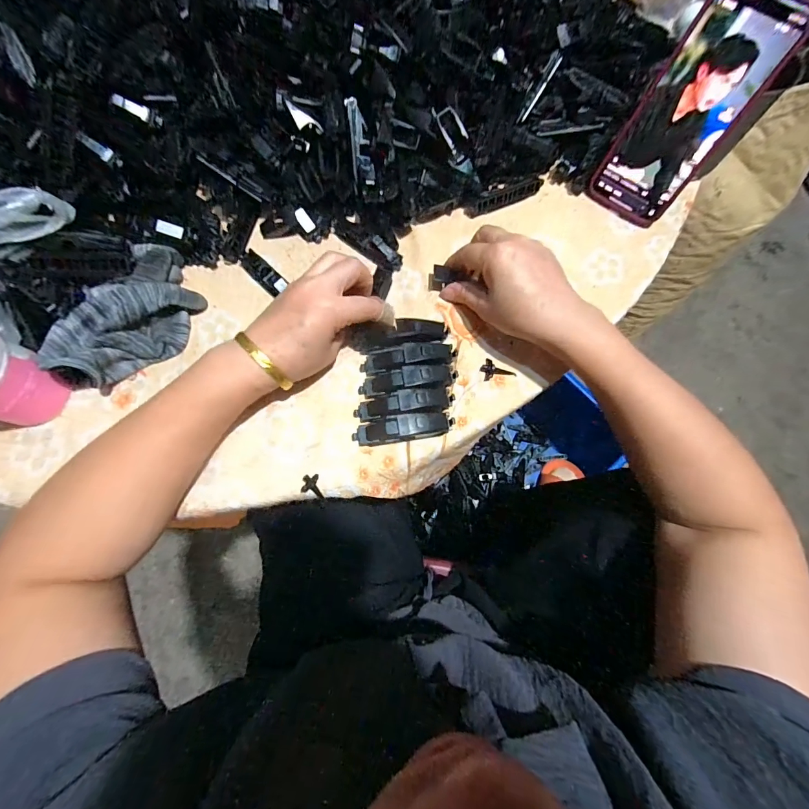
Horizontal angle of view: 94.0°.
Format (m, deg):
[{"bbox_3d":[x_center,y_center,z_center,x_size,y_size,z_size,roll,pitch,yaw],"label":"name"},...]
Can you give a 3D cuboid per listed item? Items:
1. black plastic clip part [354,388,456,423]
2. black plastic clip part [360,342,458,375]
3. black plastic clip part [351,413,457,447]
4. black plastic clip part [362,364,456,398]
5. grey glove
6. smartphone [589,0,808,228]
[{"bbox_3d":[0.000,0.000,0.312,0.082,0.022,0.021,-10,74,-3],"label":"black plastic clip part"},{"bbox_3d":[0.004,-0.039,0.322,0.082,0.021,0.020,-9,74,-3],"label":"black plastic clip part"},{"bbox_3d":[-0.001,0.020,0.305,0.081,0.022,0.018,-9,74,-3],"label":"black plastic clip part"},{"bbox_3d":[0.003,-0.020,0.319,0.082,0.023,0.019,-9,74,-3],"label":"black plastic clip part"},{"bbox_3d":[-0.228,-0.077,0.318,0.075,0.044,0.140,18,75,5],"label":"grey glove"},{"bbox_3d":[0.245,-0.252,0.331,0.081,0.165,0.006,38,44,12],"label":"smartphone"}]

